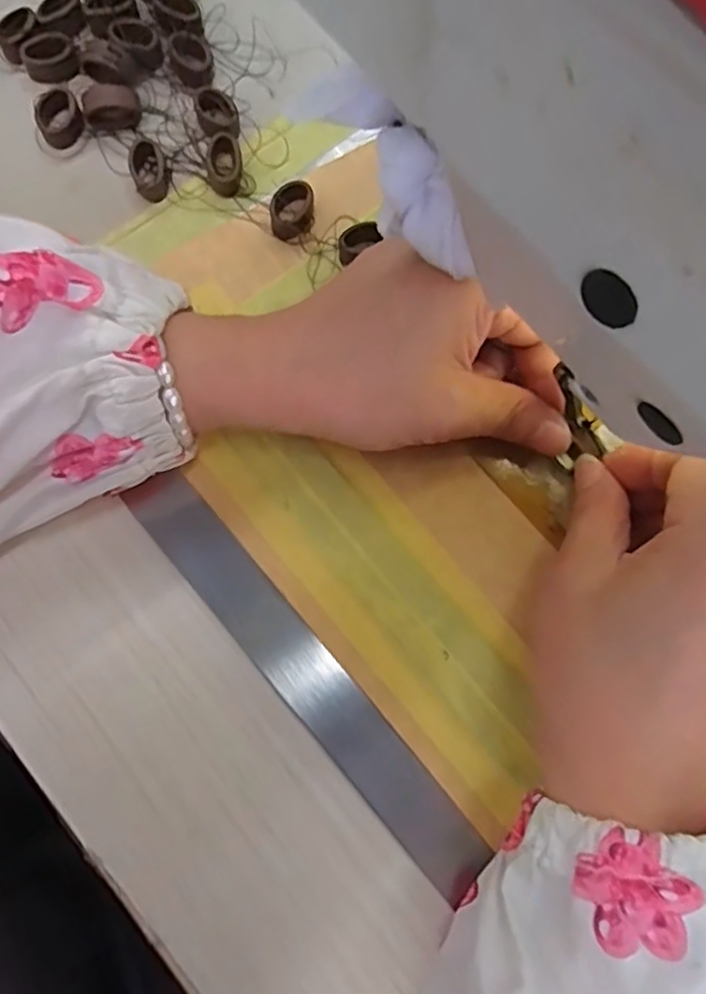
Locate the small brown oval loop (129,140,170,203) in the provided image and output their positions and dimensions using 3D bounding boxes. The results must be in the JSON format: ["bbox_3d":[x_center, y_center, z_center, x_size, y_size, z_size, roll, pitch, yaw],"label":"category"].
[{"bbox_3d":[-0.080,-0.127,0.258,0.014,0.009,0.020,-18,80,-7],"label":"small brown oval loop"}]

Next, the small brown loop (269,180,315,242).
[{"bbox_3d":[-0.024,-0.111,0.258,0.016,0.011,0.019,4,78,-2],"label":"small brown loop"}]

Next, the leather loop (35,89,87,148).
[{"bbox_3d":[-0.116,-0.150,0.259,0.017,0.008,0.020,-28,81,-8],"label":"leather loop"}]

